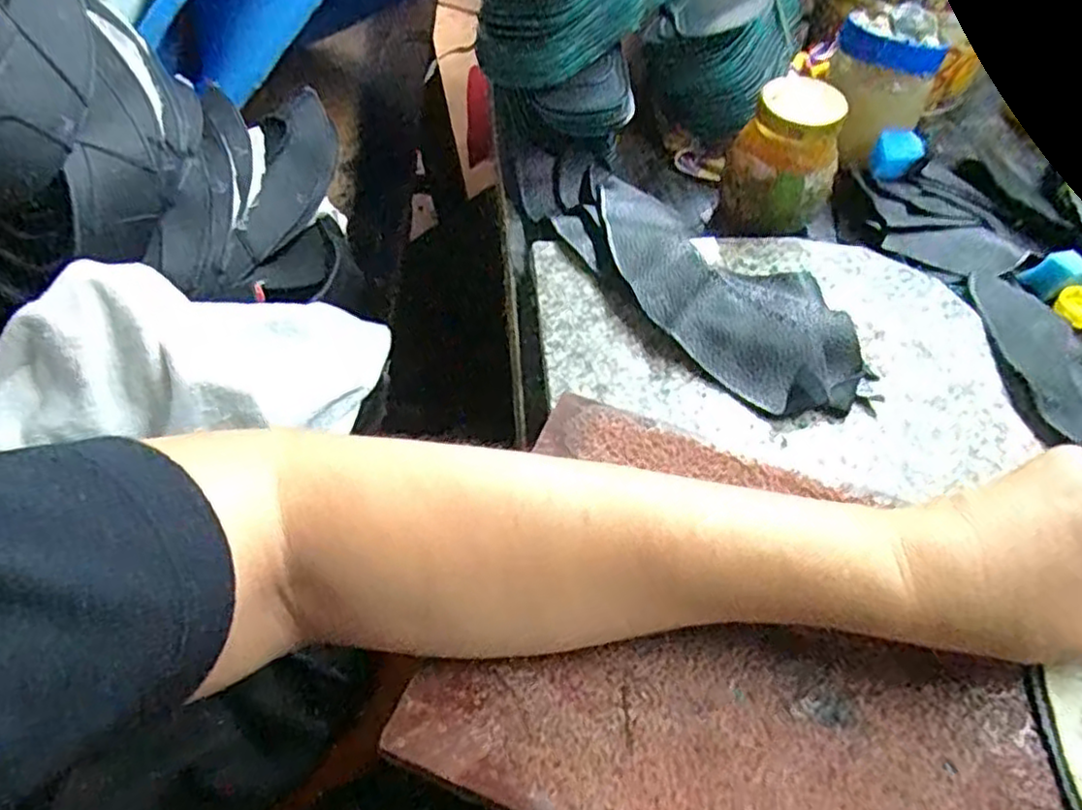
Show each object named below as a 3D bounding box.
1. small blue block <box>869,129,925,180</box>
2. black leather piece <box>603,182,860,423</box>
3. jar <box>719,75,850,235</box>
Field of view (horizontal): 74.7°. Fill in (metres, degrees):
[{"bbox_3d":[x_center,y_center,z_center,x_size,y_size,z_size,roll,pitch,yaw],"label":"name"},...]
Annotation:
[{"bbox_3d":[0.264,-0.186,0.526,0.031,0.023,0.038,25,55,17],"label":"small blue block"},{"bbox_3d":[0.098,-0.074,0.425,0.090,0.019,0.210,-32,59,-25],"label":"black leather piece"},{"bbox_3d":[0.162,-0.165,0.477,0.069,0.079,0.064,1,51,-1],"label":"jar"}]

